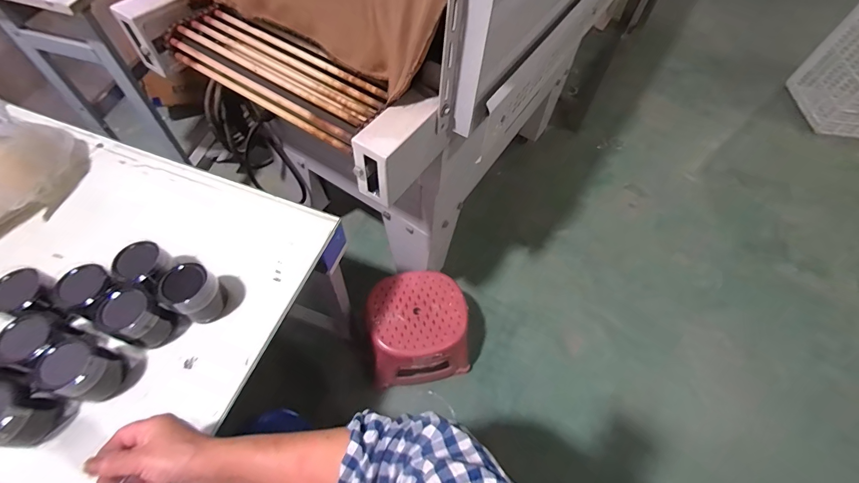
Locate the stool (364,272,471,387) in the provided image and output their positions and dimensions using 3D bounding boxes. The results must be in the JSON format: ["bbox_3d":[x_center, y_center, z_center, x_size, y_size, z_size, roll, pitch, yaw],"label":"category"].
[{"bbox_3d":[-0.039,0.239,1.038,0.262,0.227,0.237,-9,60,-10],"label":"stool"}]

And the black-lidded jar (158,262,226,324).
[{"bbox_3d":[-0.333,0.072,0.542,0.058,0.083,0.062,2,59,-3],"label":"black-lidded jar"}]

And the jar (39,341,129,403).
[{"bbox_3d":[-0.436,0.167,0.487,0.065,0.078,0.057,13,59,4],"label":"jar"}]

